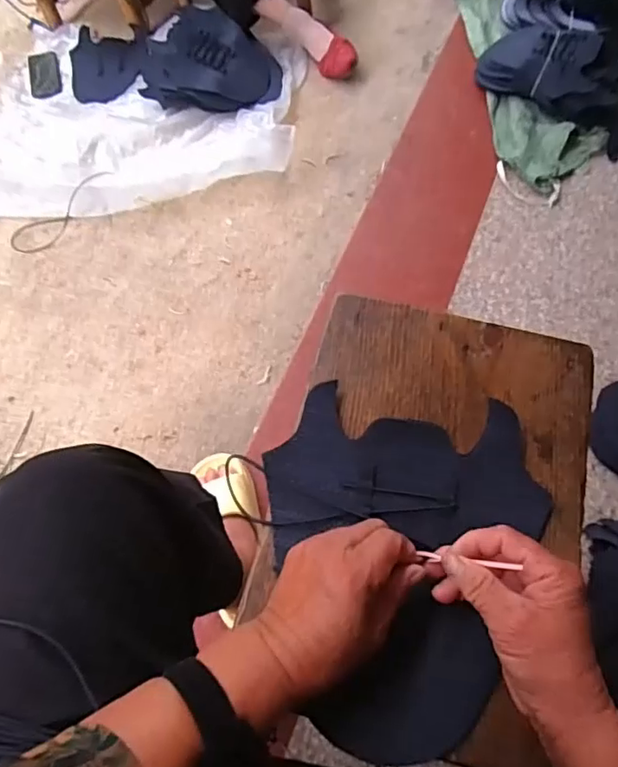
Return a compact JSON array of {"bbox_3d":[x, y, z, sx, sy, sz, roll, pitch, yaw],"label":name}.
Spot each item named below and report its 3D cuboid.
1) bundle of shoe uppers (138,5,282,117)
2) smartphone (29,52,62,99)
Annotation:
[{"bbox_3d":[-0.229,-0.731,1.293,0.309,0.116,0.249,38,74,20],"label":"bundle of shoe uppers"},{"bbox_3d":[-0.659,-0.770,1.404,0.074,0.016,0.147,-14,65,-6],"label":"smartphone"}]

